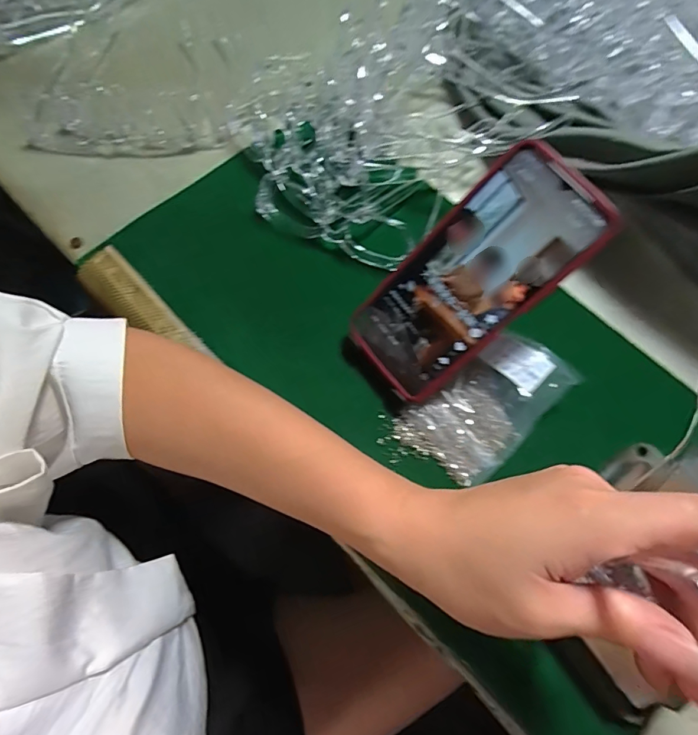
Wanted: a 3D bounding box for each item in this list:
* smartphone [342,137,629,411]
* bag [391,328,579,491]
[{"bbox_3d":[0.077,-0.055,0.290,0.172,0.007,0.079,-45,75,23],"label":"smartphone"},{"bbox_3d":[0.100,0.027,0.319,0.073,0.017,0.117,44,90,5],"label":"bag"}]

